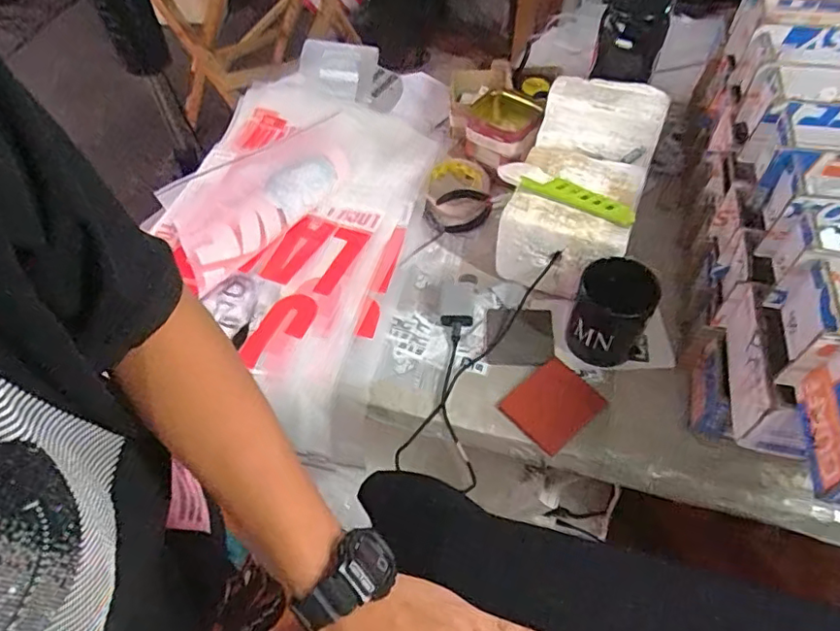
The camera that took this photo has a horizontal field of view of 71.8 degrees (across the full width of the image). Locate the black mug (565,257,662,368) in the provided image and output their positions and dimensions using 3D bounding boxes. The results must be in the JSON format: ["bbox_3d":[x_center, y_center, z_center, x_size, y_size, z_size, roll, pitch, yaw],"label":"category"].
[{"bbox_3d":[0.209,-0.007,0.635,0.078,0.104,0.077,20,57,15],"label":"black mug"}]

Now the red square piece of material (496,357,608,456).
[{"bbox_3d":[0.141,0.096,0.625,0.091,0.010,0.080,-36,61,-22],"label":"red square piece of material"}]

